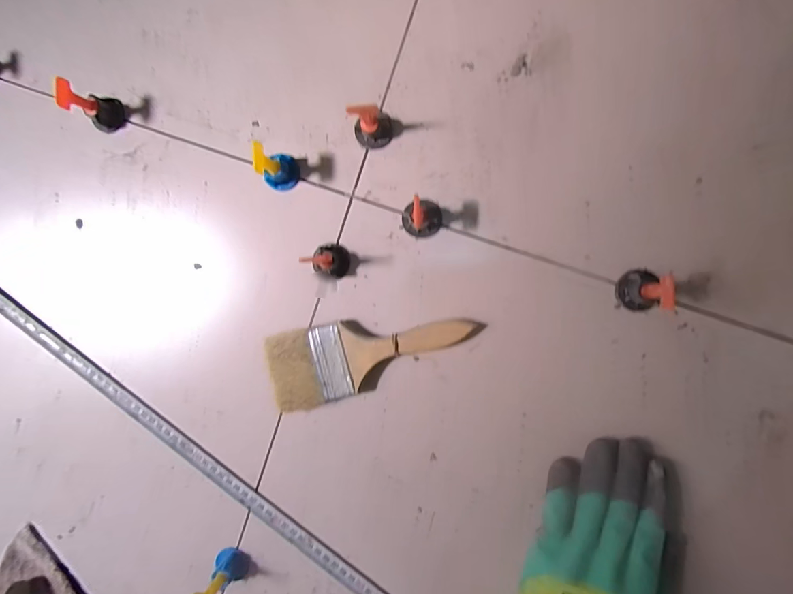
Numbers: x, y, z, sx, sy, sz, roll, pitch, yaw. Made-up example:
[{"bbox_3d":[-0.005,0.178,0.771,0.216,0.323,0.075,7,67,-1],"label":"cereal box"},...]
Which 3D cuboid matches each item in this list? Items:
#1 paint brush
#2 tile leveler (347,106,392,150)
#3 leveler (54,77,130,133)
[{"bbox_3d":[-0.023,0.051,0.352,0.177,0.028,0.066,-12,91,7],"label":"paint brush"},{"bbox_3d":[-0.021,-0.143,0.329,0.032,0.046,0.026,-28,89,8],"label":"tile leveler"},{"bbox_3d":[-0.281,-0.175,0.363,0.036,0.061,0.032,26,96,5],"label":"leveler"}]

